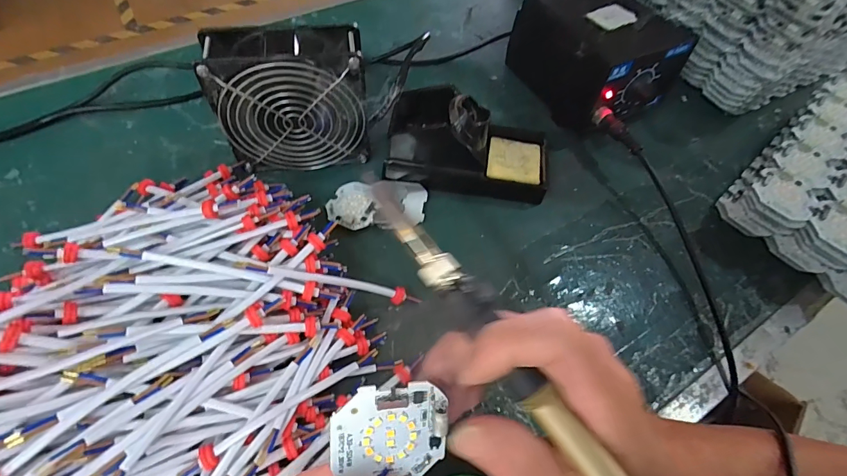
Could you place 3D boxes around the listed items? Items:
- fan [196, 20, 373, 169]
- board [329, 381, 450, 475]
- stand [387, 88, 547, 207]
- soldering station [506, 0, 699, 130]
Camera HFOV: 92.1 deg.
[{"bbox_3d":[-0.108,-0.111,0.346,0.118,0.117,0.048,-5,60,-7],"label":"fan"},{"bbox_3d":[-0.014,0.081,0.167,0.046,0.004,0.044,1,101,-13],"label":"board"},{"bbox_3d":[0.044,-0.091,0.370,0.148,0.076,0.076,7,60,0],"label":"stand"},{"bbox_3d":[0.178,-0.194,0.432,0.114,0.093,0.142,-23,64,-17],"label":"soldering station"}]

